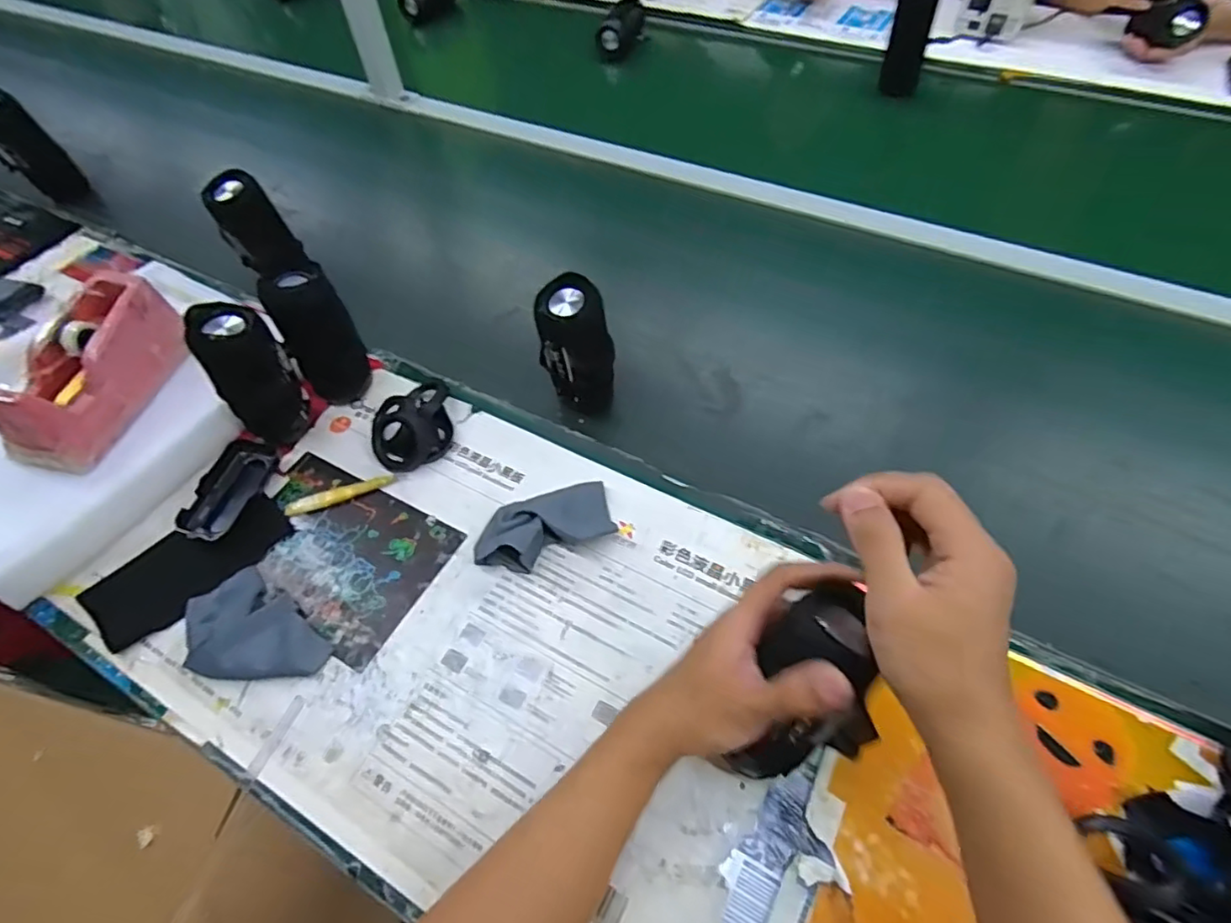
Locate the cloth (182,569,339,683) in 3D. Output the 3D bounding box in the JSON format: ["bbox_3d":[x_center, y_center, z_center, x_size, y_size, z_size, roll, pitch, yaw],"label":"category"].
[{"bbox_3d":[-0.305,0.148,0.489,0.115,0.025,0.080,34,63,24],"label":"cloth"}]

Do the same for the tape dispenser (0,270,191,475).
[{"bbox_3d":[-0.531,-0.094,0.599,0.077,0.086,0.197,4,56,6],"label":"tape dispenser"}]

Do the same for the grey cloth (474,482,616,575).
[{"bbox_3d":[-0.066,0.058,0.535,0.124,0.040,0.066,-16,55,-9],"label":"grey cloth"}]

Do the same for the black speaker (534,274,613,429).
[{"bbox_3d":[-0.038,-0.110,0.595,0.066,0.139,0.055,0,54,3],"label":"black speaker"}]

